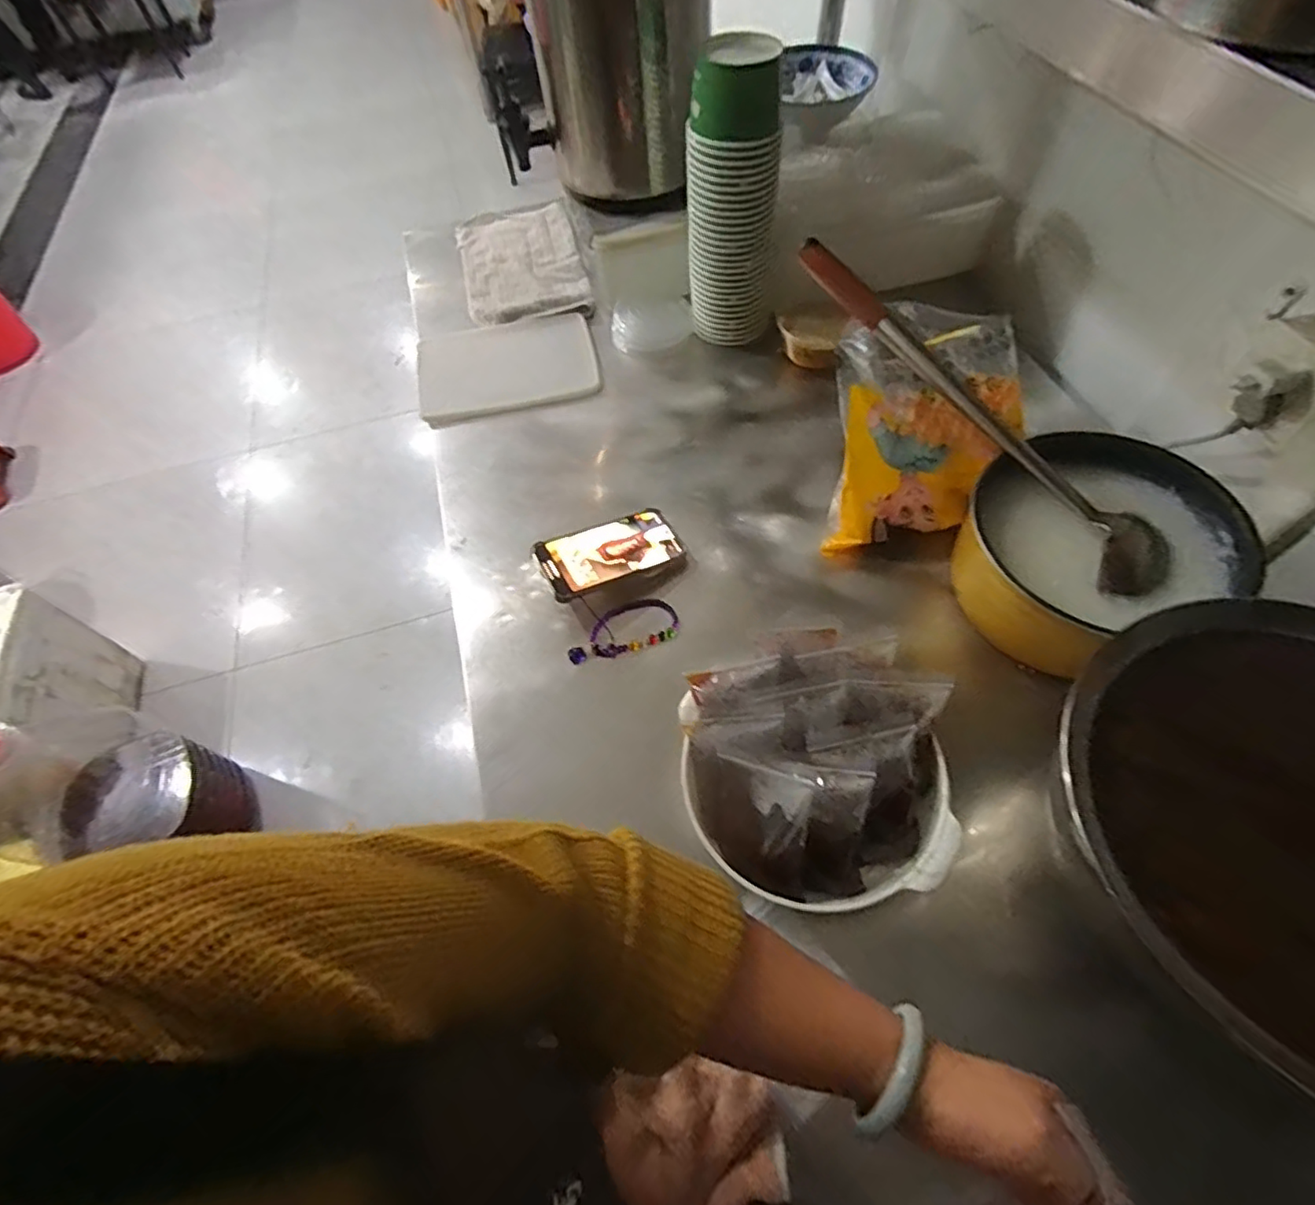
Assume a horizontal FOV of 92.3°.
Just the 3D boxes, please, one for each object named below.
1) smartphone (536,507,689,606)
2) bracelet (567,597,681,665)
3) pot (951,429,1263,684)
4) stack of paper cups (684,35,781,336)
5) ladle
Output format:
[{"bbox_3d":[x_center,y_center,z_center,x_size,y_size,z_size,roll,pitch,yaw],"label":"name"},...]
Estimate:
[{"bbox_3d":[-0.052,-0.057,0.694,0.157,0.008,0.081,-23,63,-23],"label":"smartphone"},{"bbox_3d":[-0.037,0.029,0.665,0.120,0.011,0.059,-22,59,-9],"label":"bracelet"},{"bbox_3d":[0.401,-0.055,0.613,0.215,0.101,0.215,-2,58,3],"label":"pot"},{"bbox_3d":[0.091,-0.486,0.778,0.109,0.302,0.090,2,59,6],"label":"stack of paper cups"},{"bbox_3d":[0.299,-0.189,0.612,0.094,0.038,0.455,-37,78,-17],"label":"ladle"}]

